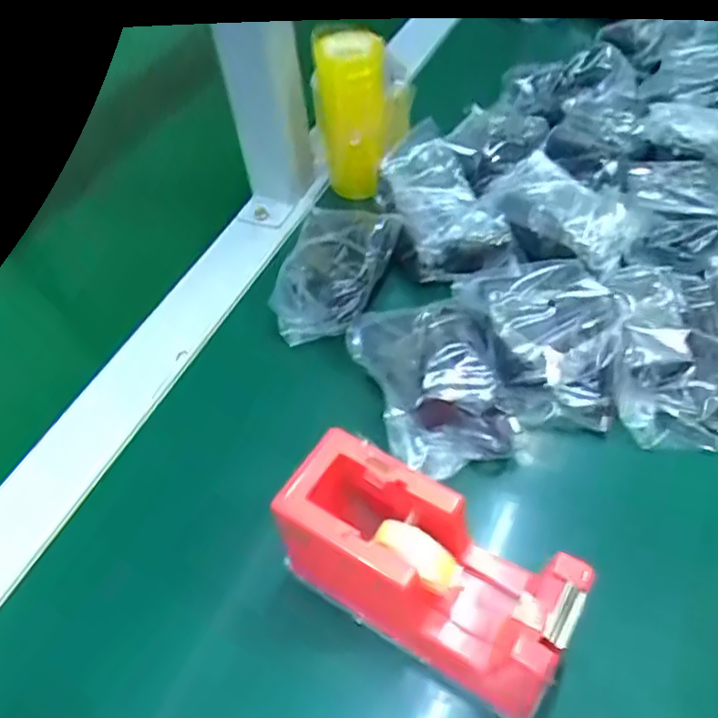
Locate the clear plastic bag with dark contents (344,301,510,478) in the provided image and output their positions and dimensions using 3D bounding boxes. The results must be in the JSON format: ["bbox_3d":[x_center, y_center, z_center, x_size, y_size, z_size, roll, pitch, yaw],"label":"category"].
[{"bbox_3d":[0.044,0.010,0.372,0.080,0.030,0.108,-12,54,-5],"label":"clear plastic bag with dark contents"}]

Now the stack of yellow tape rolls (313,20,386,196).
[{"bbox_3d":[-0.005,-0.180,0.476,0.049,0.120,0.058,0,33,4],"label":"stack of yellow tape rolls"}]

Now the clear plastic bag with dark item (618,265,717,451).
[{"bbox_3d":[0.187,-0.005,0.371,0.071,0.031,0.110,9,55,10],"label":"clear plastic bag with dark item"}]

